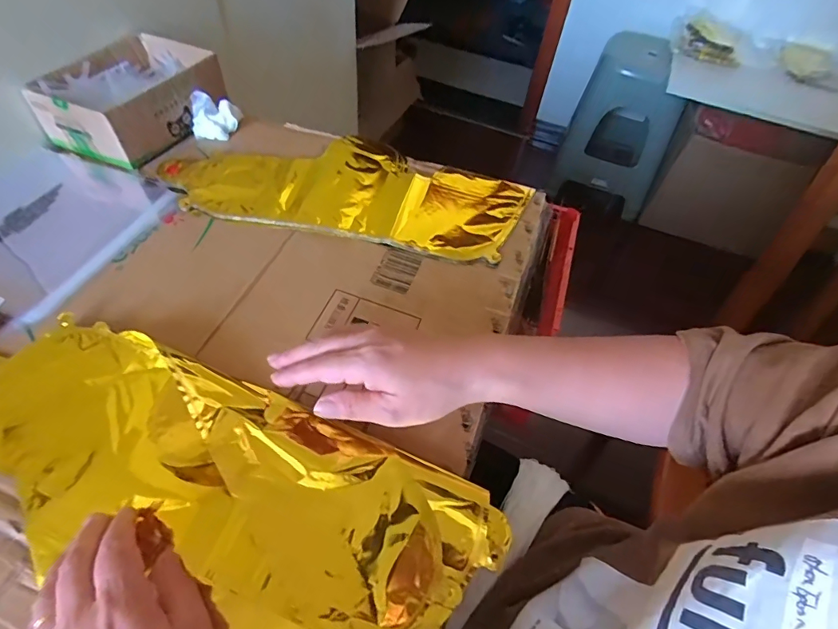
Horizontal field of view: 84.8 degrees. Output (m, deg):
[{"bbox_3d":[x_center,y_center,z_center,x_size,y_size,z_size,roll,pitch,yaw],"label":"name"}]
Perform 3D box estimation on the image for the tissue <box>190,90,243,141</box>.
[{"bbox_3d":[-0.261,-0.256,0.585,0.051,0.038,0.049,3,52,-2],"label":"tissue"}]

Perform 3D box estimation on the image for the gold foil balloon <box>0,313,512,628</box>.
[{"bbox_3d":[-0.168,0.144,0.303,0.408,0.043,0.235,22,54,12],"label":"gold foil balloon"}]

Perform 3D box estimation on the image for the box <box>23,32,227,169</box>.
[{"bbox_3d":[-0.355,-0.274,0.574,0.146,0.066,0.193,21,53,12],"label":"box"}]

